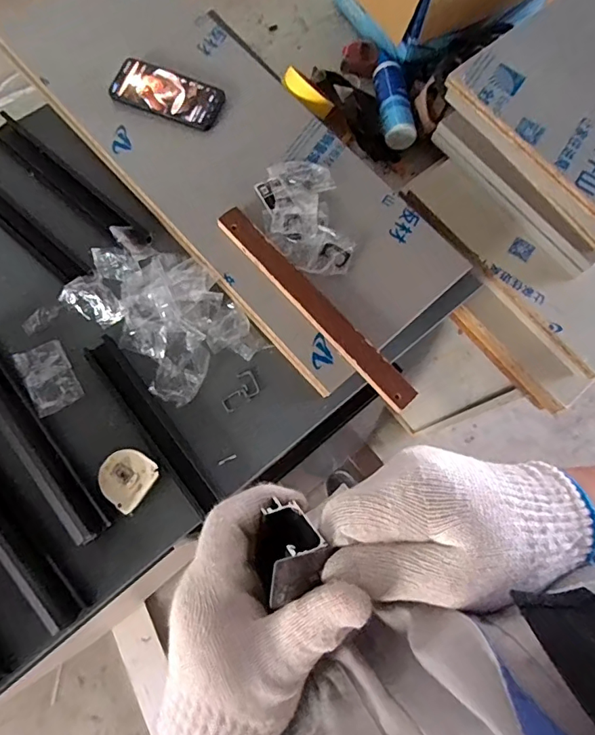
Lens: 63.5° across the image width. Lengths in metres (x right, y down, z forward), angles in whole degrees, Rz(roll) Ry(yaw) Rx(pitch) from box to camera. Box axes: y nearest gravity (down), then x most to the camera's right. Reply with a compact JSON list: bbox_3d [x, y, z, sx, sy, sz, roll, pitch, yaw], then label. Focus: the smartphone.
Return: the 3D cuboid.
[{"bbox_3d":[-0.192,-0.406,0.715,0.159,0.015,0.075,19,75,2],"label":"smartphone"}]

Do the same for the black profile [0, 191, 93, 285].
[{"bbox_3d":[-0.418,-0.219,0.696,0.300,0.015,0.040,41,77,7],"label":"black profile"}]

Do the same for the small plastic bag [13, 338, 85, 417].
[{"bbox_3d":[-0.330,0.013,0.641,0.060,0.004,0.095,-26,77,-20],"label":"small plastic bag"}]

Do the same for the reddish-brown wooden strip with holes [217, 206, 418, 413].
[{"bbox_3d":[0.023,-0.081,0.639,0.035,0.023,0.346,-41,81,-12],"label":"reddish-brown wooden strip with holes"}]

